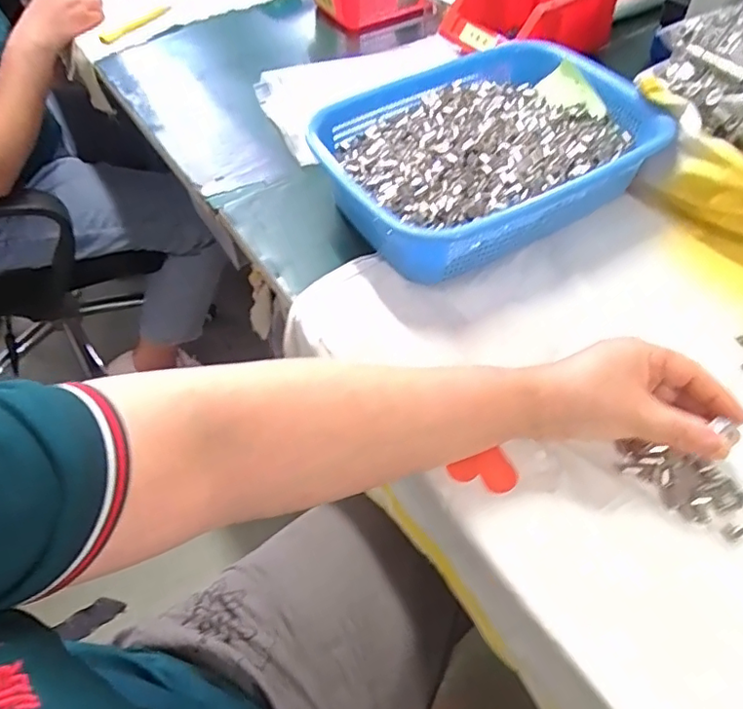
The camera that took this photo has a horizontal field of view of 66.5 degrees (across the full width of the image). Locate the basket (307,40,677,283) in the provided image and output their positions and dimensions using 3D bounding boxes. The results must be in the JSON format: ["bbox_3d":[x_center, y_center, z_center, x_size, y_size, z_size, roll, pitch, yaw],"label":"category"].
[{"bbox_3d":[0.103,-0.182,0.511,0.280,0.069,0.201,-29,57,-16],"label":"basket"}]

